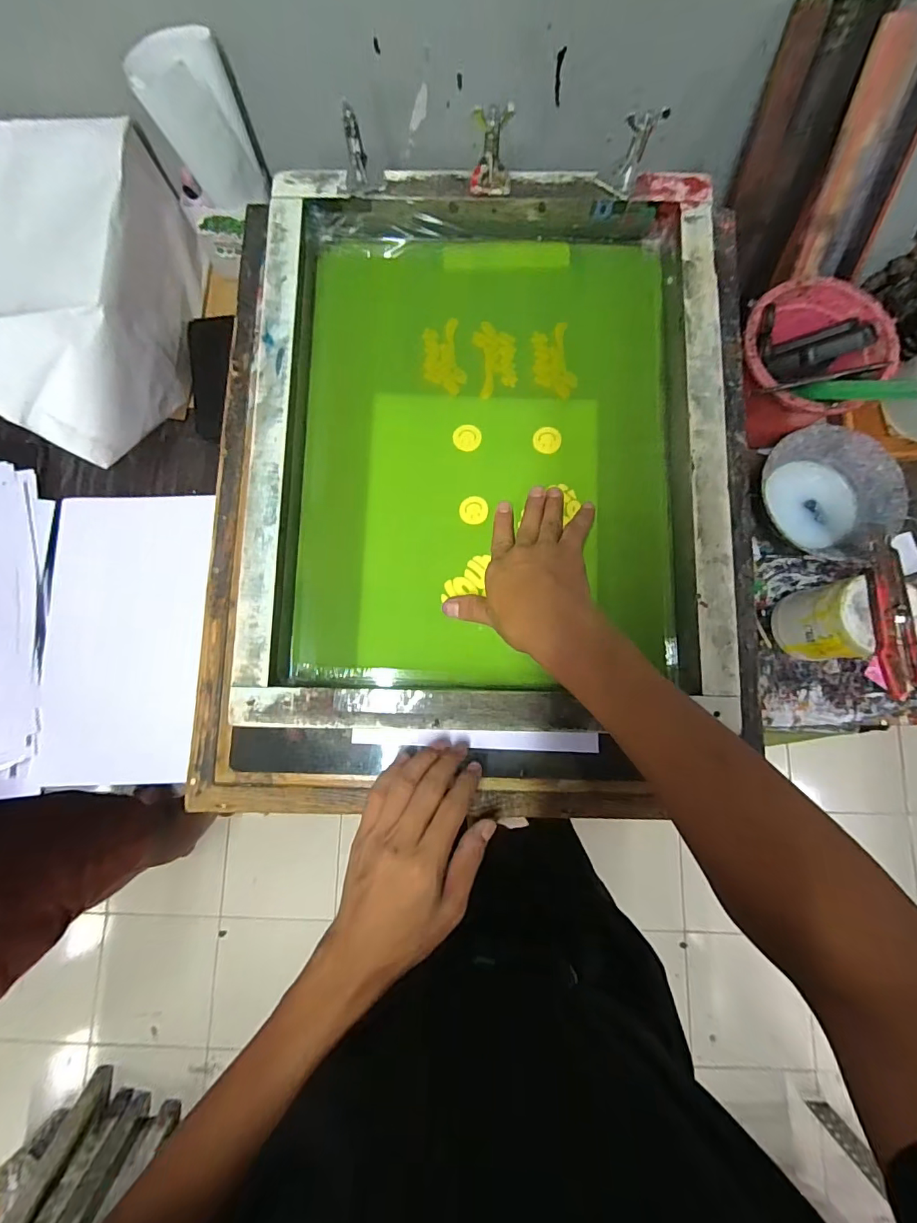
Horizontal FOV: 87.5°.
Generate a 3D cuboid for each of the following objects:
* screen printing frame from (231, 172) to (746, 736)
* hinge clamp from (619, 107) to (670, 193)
[{"bbox_3d":[0.025,-0.147,0.435,0.415,0.054,0.489,0,82,1],"label":"screen printing frame"},{"bbox_3d":[0.158,-0.414,0.429,0.031,0.059,0.018,29,62,5],"label":"hinge clamp"}]

